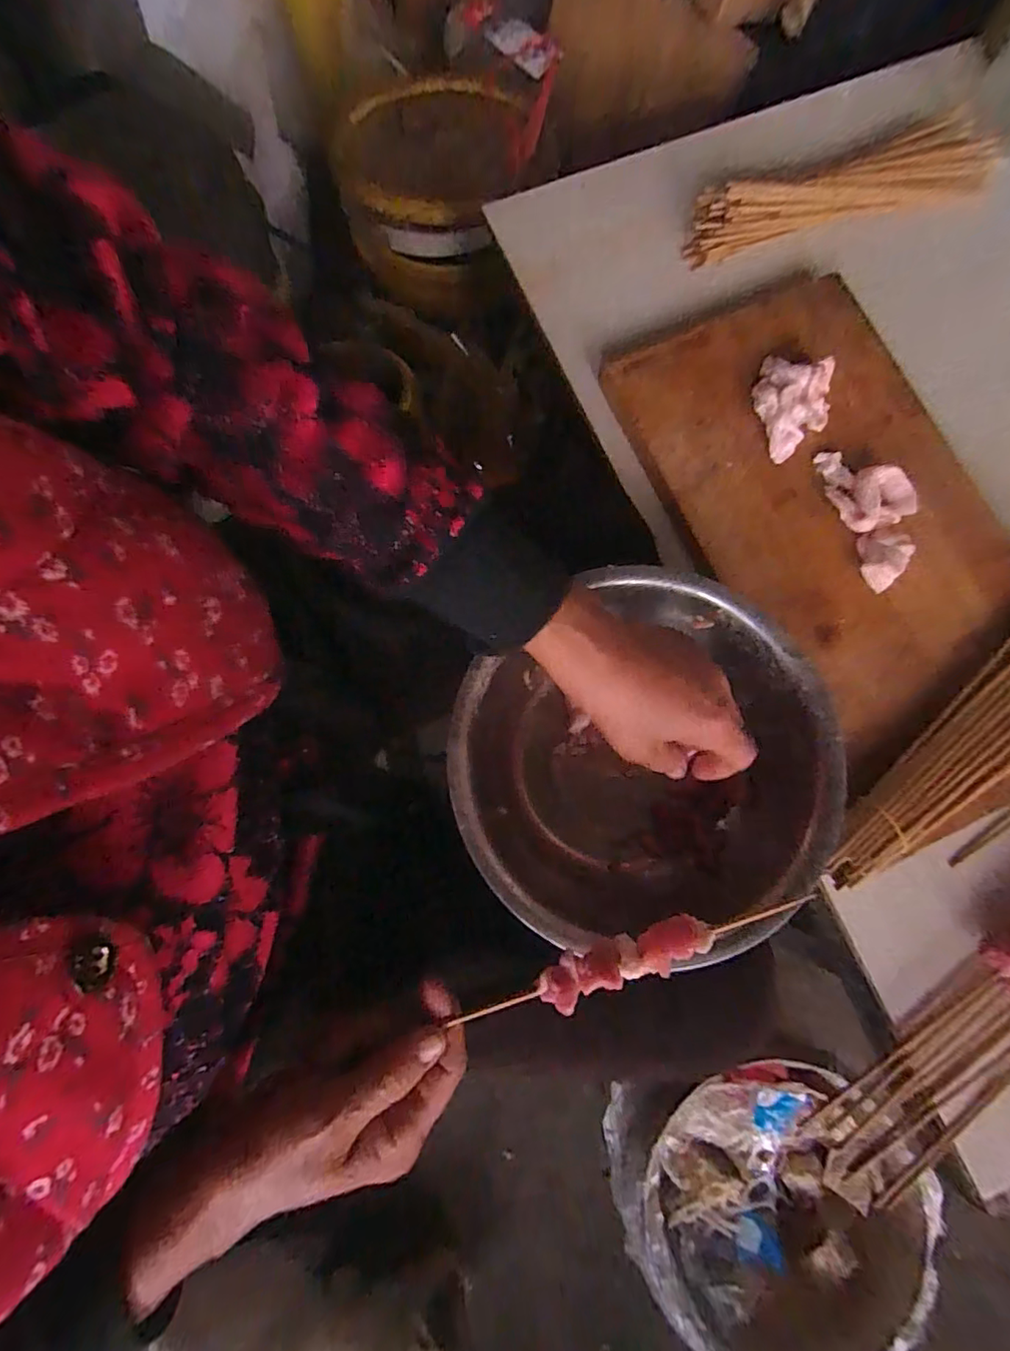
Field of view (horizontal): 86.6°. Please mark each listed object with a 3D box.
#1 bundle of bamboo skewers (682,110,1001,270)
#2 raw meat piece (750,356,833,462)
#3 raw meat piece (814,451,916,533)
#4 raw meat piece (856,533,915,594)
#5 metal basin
[{"bbox_3d":[0.268,-0.387,0.428,0.251,0.029,0.057,-17,80,-4],"label":"bundle of bamboo skewers"},{"bbox_3d":[0.209,-0.199,0.384,0.052,0.023,0.074,-17,80,-4],"label":"raw meat piece"},{"bbox_3d":[0.256,-0.135,0.379,0.051,0.011,0.064,-21,81,-5],"label":"raw meat piece"},{"bbox_3d":[0.264,-0.079,0.370,0.033,0.012,0.041,3,80,0],"label":"raw meat piece"},{"bbox_3d":[0.077,0.058,0.357,0.228,0.098,0.218,0,80,-1],"label":"metal basin"}]

